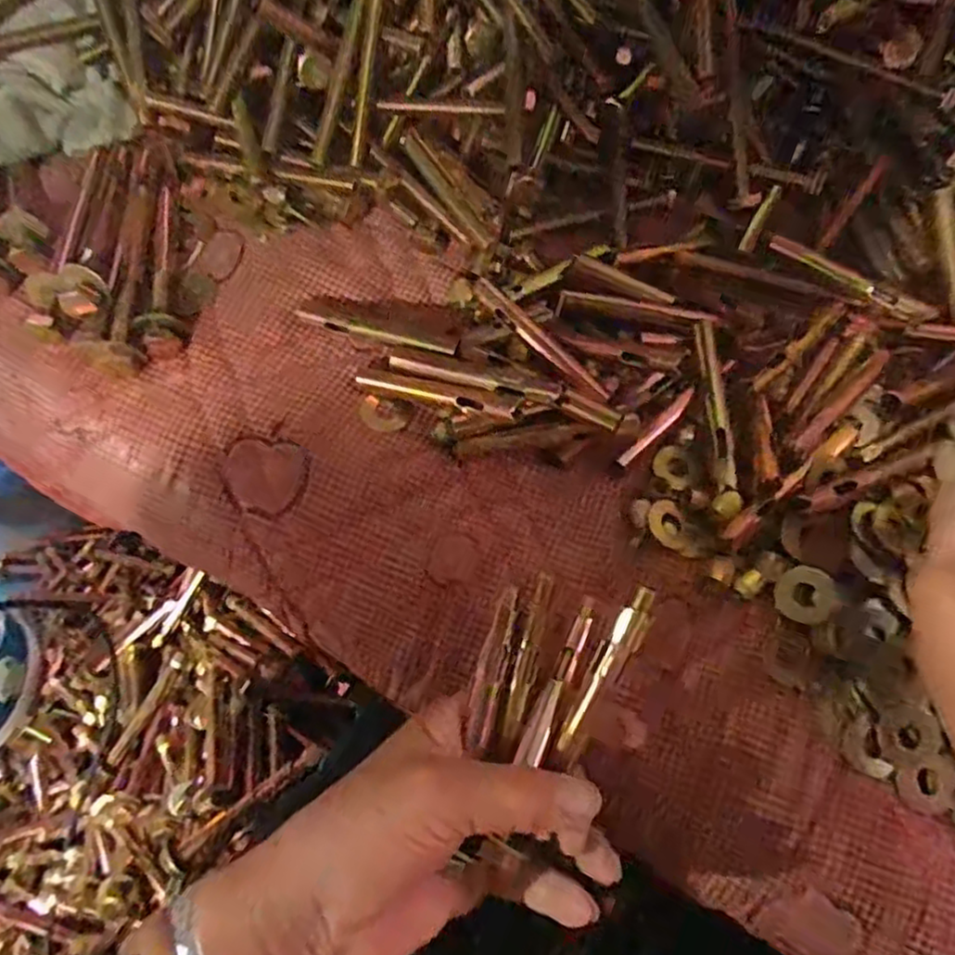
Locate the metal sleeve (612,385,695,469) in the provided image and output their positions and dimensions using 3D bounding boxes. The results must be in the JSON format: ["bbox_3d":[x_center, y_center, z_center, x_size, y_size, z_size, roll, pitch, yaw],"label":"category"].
[{"bbox_3d":[0.086,-0.024,0.331,0.006,0.005,0.057,43,74,14],"label":"metal sleeve"}]

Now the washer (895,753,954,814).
[{"bbox_3d":[0.182,0.123,0.278,0.025,0.004,0.022,-39,74,-14],"label":"washer"}]

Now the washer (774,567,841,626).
[{"bbox_3d":[0.144,0.052,0.303,0.025,0.004,0.024,-3,77,11],"label":"washer"}]

